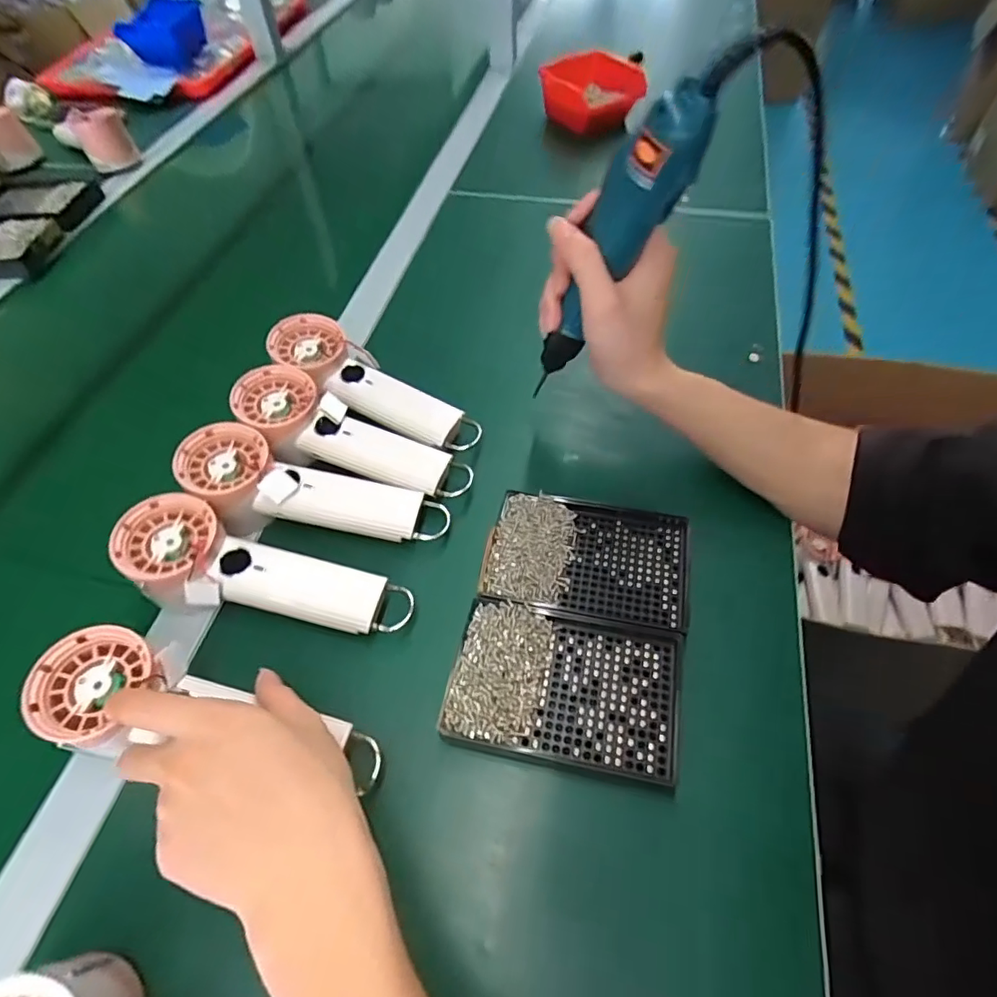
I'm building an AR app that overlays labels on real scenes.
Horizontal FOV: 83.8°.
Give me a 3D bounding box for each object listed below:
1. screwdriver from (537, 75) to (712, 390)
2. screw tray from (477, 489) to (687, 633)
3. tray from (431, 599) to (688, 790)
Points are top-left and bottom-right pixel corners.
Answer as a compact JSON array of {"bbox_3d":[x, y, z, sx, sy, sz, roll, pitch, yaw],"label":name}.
[{"bbox_3d":[0.069,-0.150,0.359,0.036,0.215,0.032,33,61,2],"label":"screwdriver"},{"bbox_3d":[0.061,0.040,0.384,0.134,0.017,0.087,8,57,8],"label":"screw tray"},{"bbox_3d":[0.041,0.111,0.336,0.134,0.014,0.089,7,57,8],"label":"tray"}]

